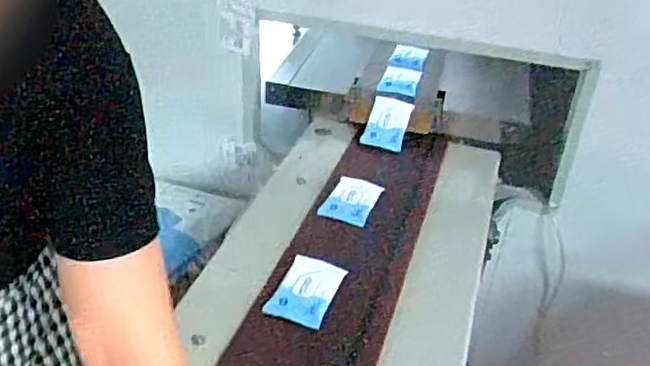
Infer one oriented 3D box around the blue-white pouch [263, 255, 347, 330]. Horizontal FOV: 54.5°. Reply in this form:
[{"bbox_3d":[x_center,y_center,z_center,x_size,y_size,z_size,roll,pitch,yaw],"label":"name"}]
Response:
[{"bbox_3d":[-0.028,0.170,1.017,0.091,0.021,0.149,15,34,13],"label":"blue-white pouch"}]

